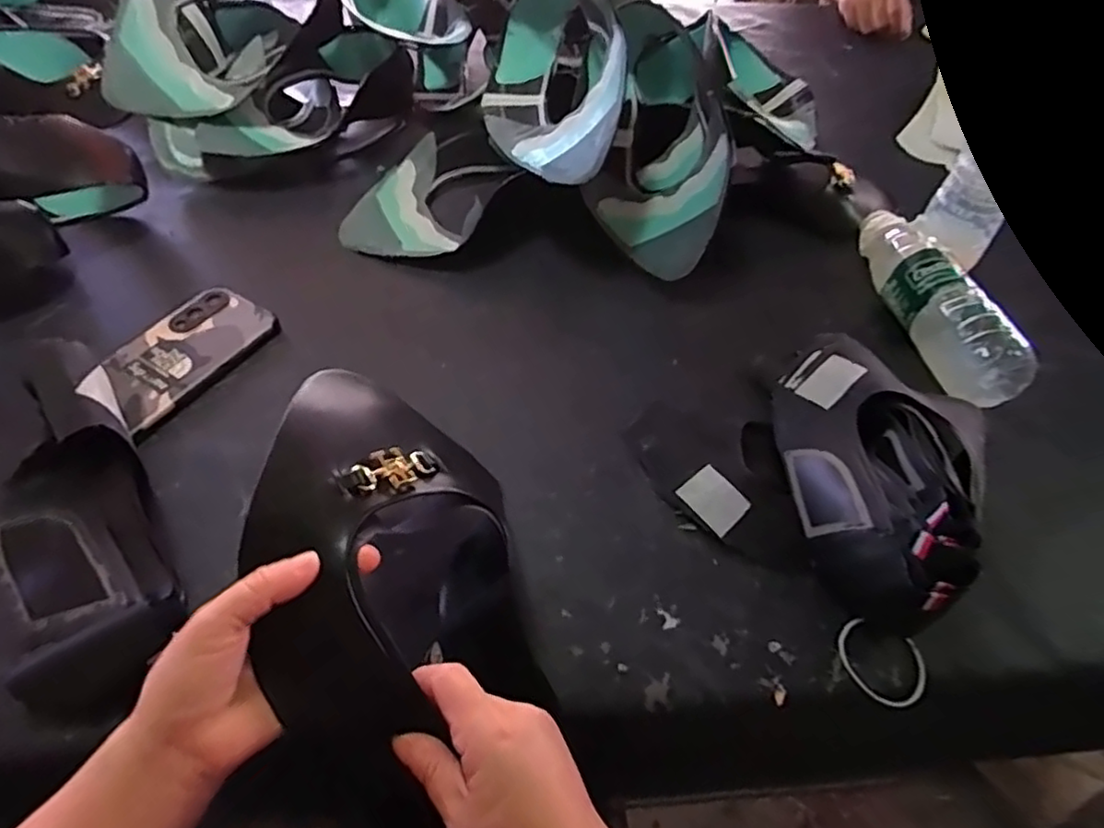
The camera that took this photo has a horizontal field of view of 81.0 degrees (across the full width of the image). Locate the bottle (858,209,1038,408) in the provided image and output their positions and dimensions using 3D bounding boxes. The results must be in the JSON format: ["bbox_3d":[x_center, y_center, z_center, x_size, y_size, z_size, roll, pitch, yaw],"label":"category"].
[{"bbox_3d":[0.332,-0.108,0.570,0.057,0.055,0.223,-7,52,-7],"label":"bottle"}]

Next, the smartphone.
[{"bbox_3d":[-0.290,-0.047,0.509,0.079,0.014,0.138,27,55,19],"label":"smartphone"}]

